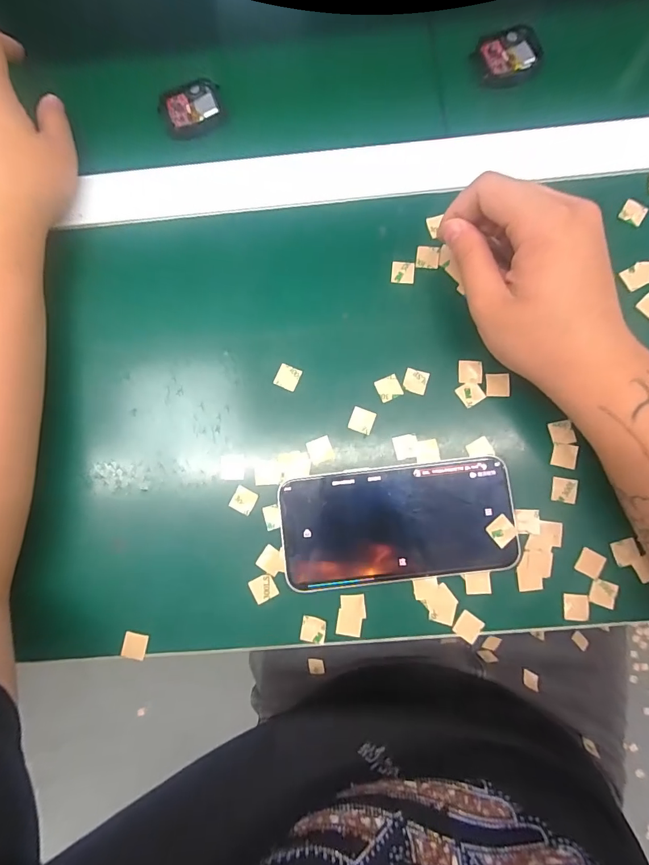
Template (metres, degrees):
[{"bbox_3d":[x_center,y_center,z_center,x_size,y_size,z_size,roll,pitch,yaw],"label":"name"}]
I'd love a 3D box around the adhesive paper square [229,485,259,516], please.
[{"bbox_3d":[-0.053,0.045,0.277,0.015,0.004,0.015,28,84,5],"label":"adhesive paper square"}]

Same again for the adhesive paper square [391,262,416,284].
[{"bbox_3d":[0.055,-0.111,0.291,0.015,0.004,0.015,5,85,4],"label":"adhesive paper square"}]

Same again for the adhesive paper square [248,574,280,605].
[{"bbox_3d":[-0.039,0.100,0.270,0.016,0.004,0.016,-26,83,-5],"label":"adhesive paper square"}]

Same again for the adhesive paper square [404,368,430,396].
[{"bbox_3d":[0.061,-0.034,0.280,0.015,0.004,0.015,16,83,5],"label":"adhesive paper square"}]

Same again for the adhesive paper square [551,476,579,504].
[{"bbox_3d":[0.154,0.037,0.270,0.015,0.004,0.016,7,83,14],"label":"adhesive paper square"}]

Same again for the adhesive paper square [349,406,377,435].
[{"bbox_3d":[0.025,-0.008,0.279,0.016,0.004,0.016,18,83,5],"label":"adhesive paper square"}]

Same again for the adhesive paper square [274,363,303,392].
[{"bbox_3d":[-0.025,-0.037,0.285,0.016,0.004,0.016,22,84,6],"label":"adhesive paper square"}]

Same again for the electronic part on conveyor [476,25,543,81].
[{"bbox_3d":[0.137,-0.279,0.309,0.046,0.006,0.041,-17,81,1],"label":"electronic part on conveyor"}]

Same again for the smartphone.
[{"bbox_3d":[0.046,0.057,0.266,0.143,0.011,0.070,-7,82,1],"label":"smartphone"}]

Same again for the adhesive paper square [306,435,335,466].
[{"bbox_3d":[-0.003,0.012,0.276,0.016,0.004,0.016,-20,81,0],"label":"adhesive paper square"}]

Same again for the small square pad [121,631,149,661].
[{"bbox_3d":[-0.122,0.137,0.269,0.015,0.004,0.016,13,83,5],"label":"small square pad"}]

